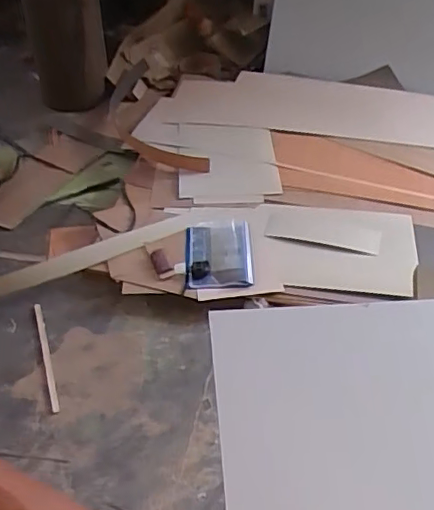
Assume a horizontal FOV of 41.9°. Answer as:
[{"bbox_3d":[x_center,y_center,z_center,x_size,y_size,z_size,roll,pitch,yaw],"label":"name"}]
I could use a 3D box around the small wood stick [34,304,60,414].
[{"bbox_3d":[-0.539,0.316,1.784,0.024,0.025,0.413,-13,46,-14],"label":"small wood stick"}]

